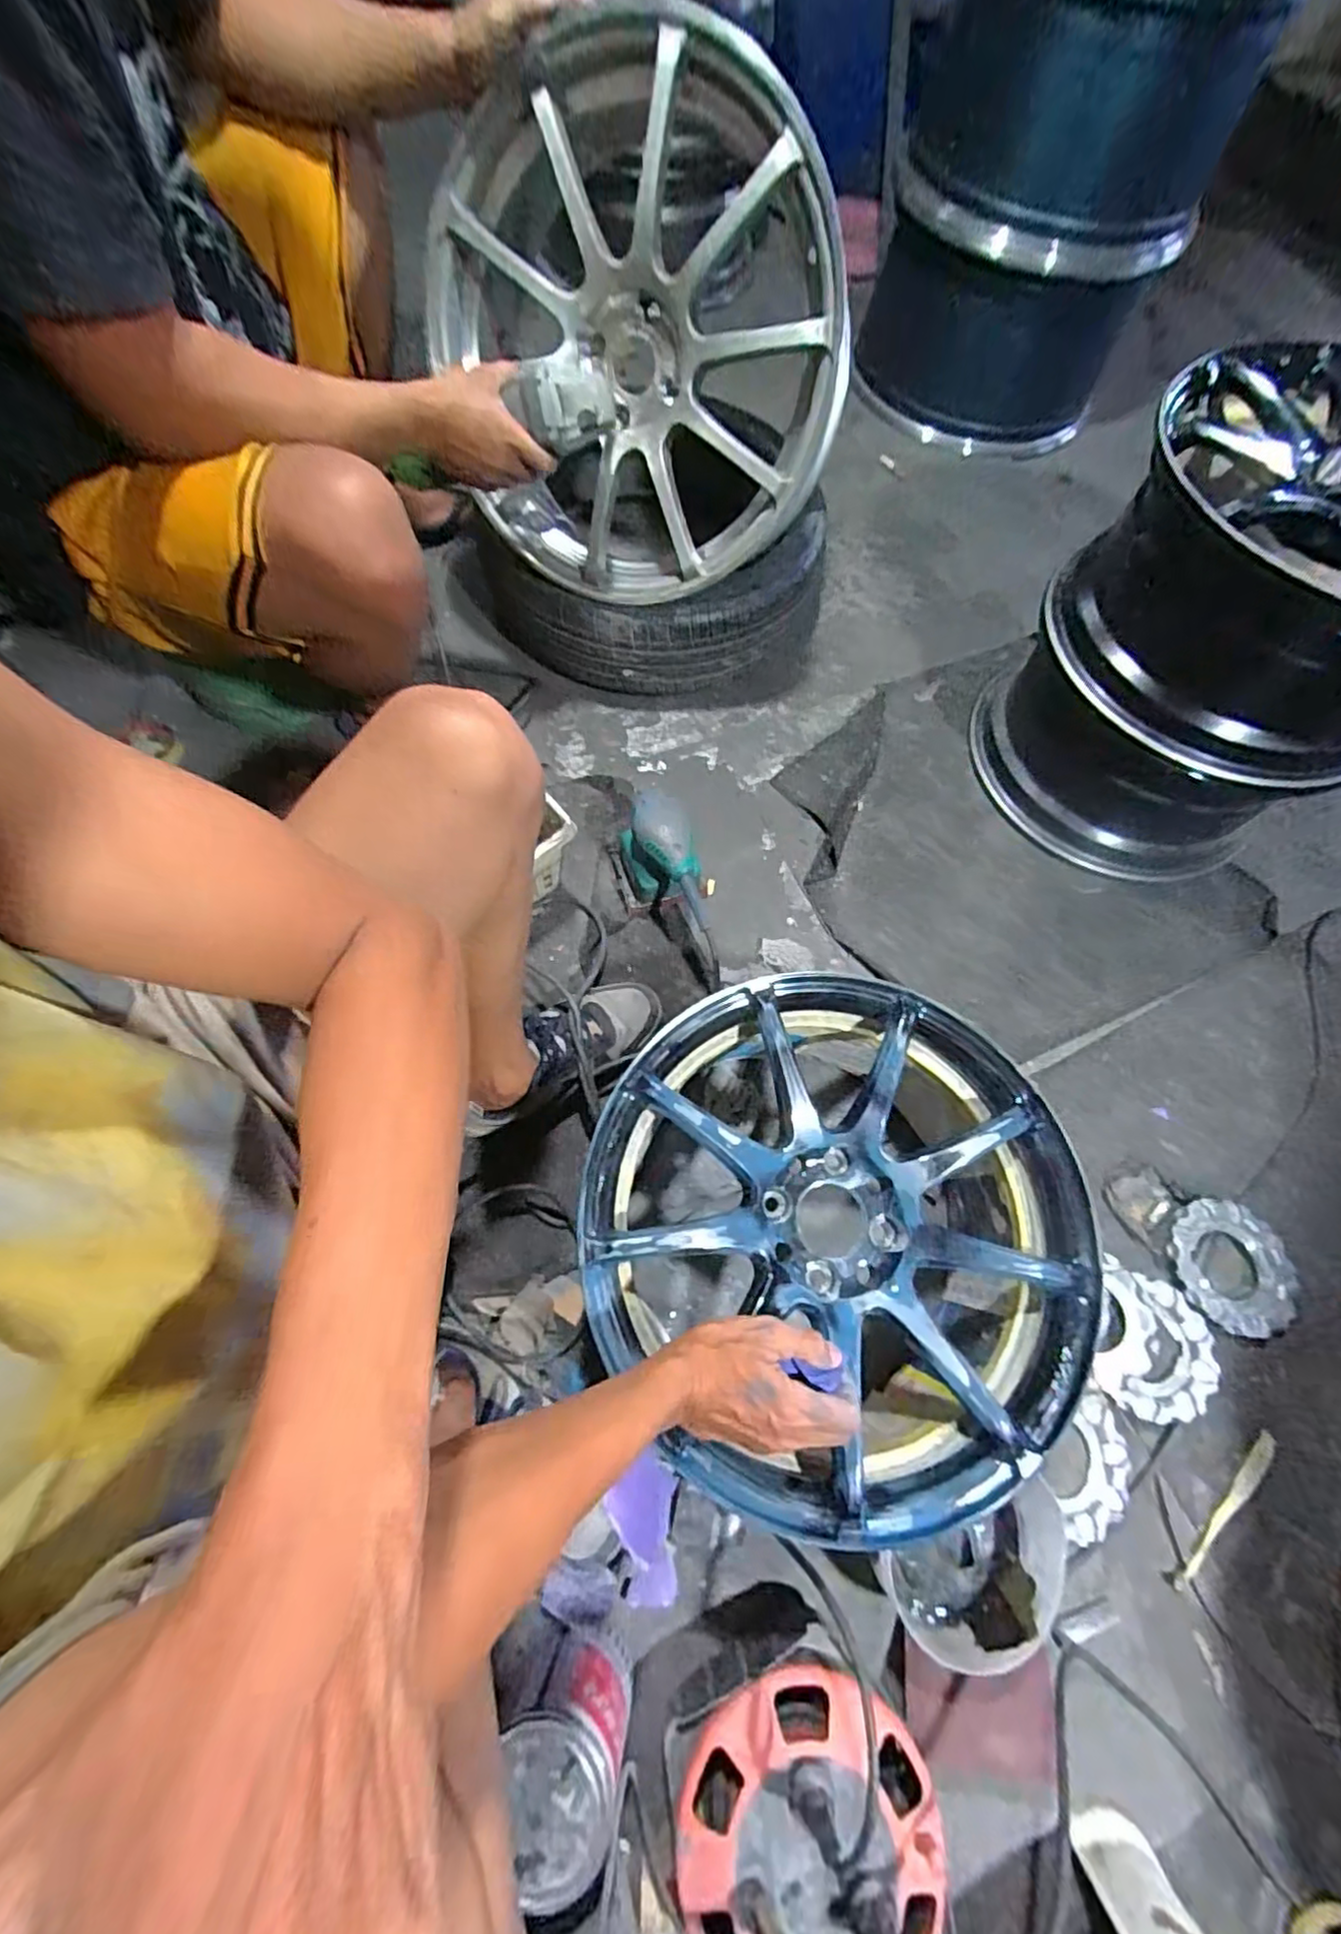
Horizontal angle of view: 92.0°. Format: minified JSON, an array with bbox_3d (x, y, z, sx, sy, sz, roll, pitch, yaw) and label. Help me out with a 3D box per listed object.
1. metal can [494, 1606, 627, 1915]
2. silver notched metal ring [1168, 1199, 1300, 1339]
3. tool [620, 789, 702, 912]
[{"bbox_3d":[-0.094,0.624,0.524,0.109,0.126,0.103,1,69,-2],"label":"metal can"},{"bbox_3d":[0.630,0.334,0.724,0.130,0.011,0.135,1,66,-2],"label":"silver notched metal ring"},{"bbox_3d":[-0.015,-0.138,0.810,0.086,0.133,0.114,-10,67,-7],"label":"tool"}]

